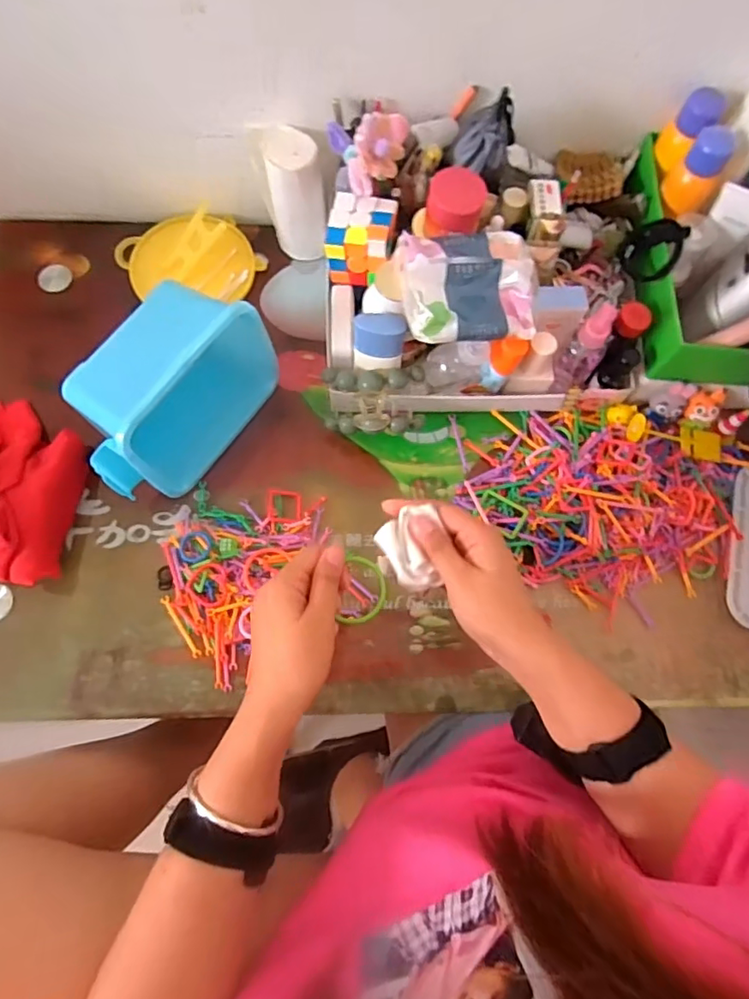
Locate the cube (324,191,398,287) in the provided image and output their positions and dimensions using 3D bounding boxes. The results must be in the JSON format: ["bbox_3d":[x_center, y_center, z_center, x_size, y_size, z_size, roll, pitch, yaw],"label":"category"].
[{"bbox_3d":[-0.011,-0.244,0.533,0.060,0.053,0.061,10,73,1],"label":"cube"}]

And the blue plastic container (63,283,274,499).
[{"bbox_3d":[-0.192,-0.100,0.528,0.105,0.116,0.194,35,76,8],"label":"blue plastic container"}]

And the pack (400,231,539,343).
[{"bbox_3d":[0.078,-0.181,0.475,0.115,0.044,0.092,-5,74,-3],"label":"pack"}]

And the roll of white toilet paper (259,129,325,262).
[{"bbox_3d":[-0.084,-0.309,0.591,0.060,0.130,0.072,-10,74,-3],"label":"roll of white toilet paper"}]

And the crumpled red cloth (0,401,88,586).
[{"bbox_3d":[-0.342,-0.023,0.543,0.119,0.078,0.214,-15,75,-6],"label":"crumpled red cloth"}]

